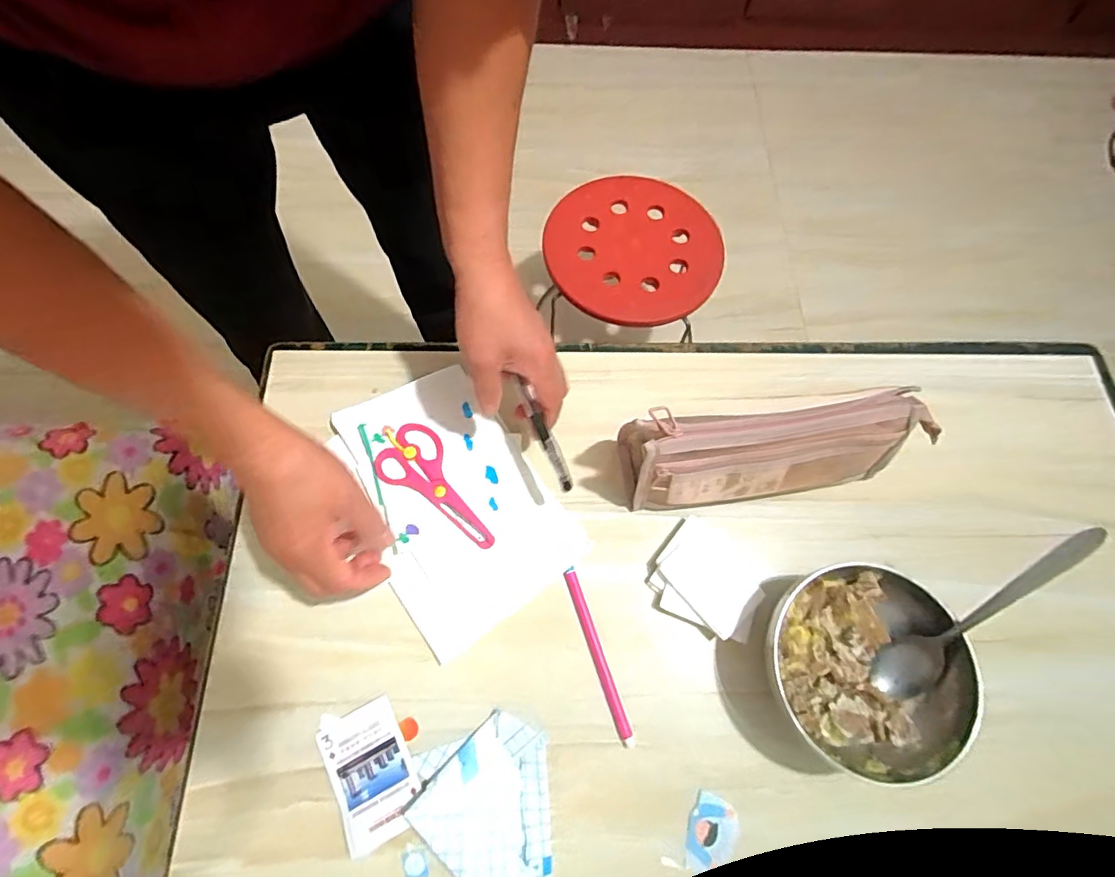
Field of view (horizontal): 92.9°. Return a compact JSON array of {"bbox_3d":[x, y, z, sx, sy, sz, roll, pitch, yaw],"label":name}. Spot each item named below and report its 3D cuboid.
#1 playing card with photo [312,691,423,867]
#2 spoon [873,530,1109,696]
[{"bbox_3d":[-0.133,0.239,0.378,0.055,0.004,0.085,-25,68,-11],"label":"playing card with photo"},{"bbox_3d":[0.277,0.116,0.351,0.035,0.163,0.027,36,30,11],"label":"spoon"}]

